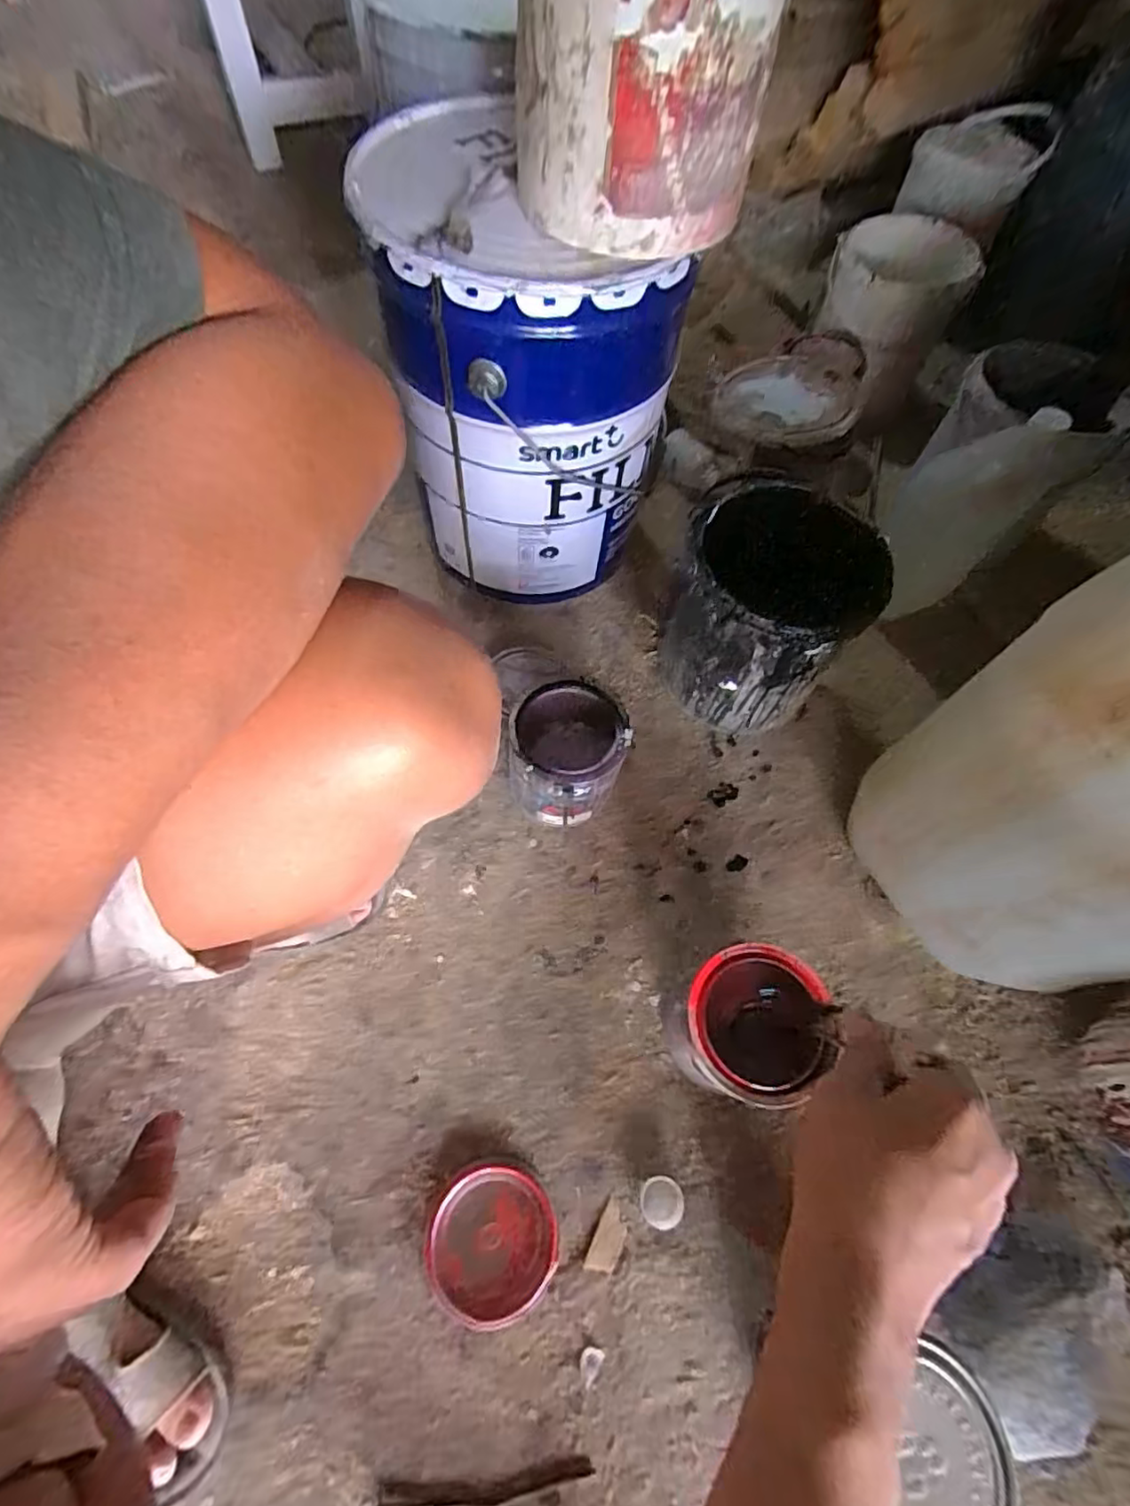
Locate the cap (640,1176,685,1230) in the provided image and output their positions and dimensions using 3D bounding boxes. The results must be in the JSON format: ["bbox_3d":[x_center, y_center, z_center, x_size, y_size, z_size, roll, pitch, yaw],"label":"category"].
[{"bbox_3d":[0.077,0.357,0.489,0.033,0.009,0.033,2,63,-2],"label":"cap"}]

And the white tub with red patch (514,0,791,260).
[{"bbox_3d":[0.050,-0.461,0.419,0.160,0.136,0.180,1,61,-2],"label":"white tub with red patch"}]

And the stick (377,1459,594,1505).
[{"bbox_3d":[-0.053,0.499,0.416,0.143,0.004,0.017,-3,63,-4],"label":"stick"}]

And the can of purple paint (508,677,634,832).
[{"bbox_3d":[0.003,0.006,0.600,0.104,0.129,0.107,18,64,7],"label":"can of purple paint"}]

